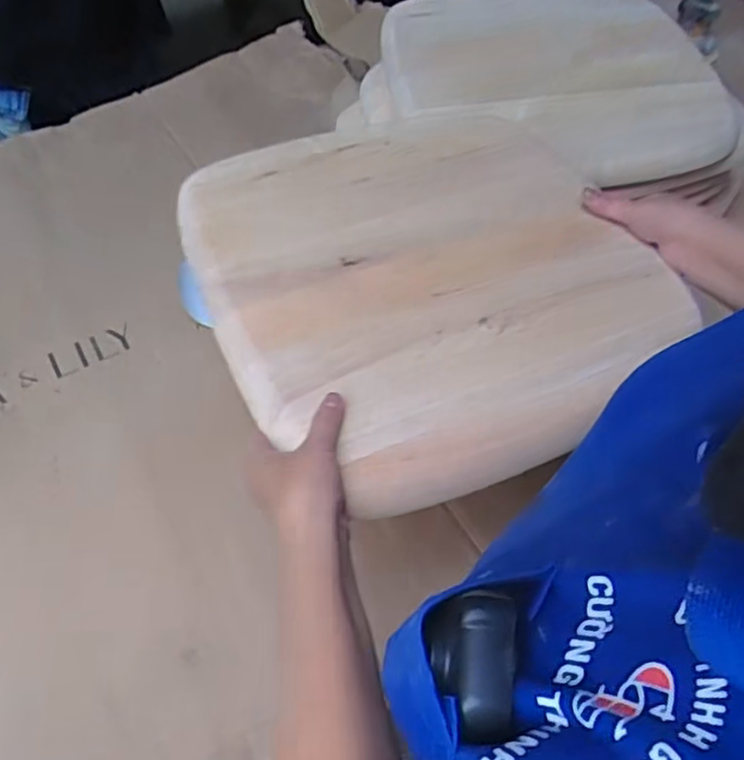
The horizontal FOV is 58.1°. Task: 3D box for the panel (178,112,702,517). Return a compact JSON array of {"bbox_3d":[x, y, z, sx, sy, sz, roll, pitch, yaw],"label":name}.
[{"bbox_3d":[0.049,-0.098,0.607,0.384,0.040,0.394,-23,57,-18],"label":"panel"}]

